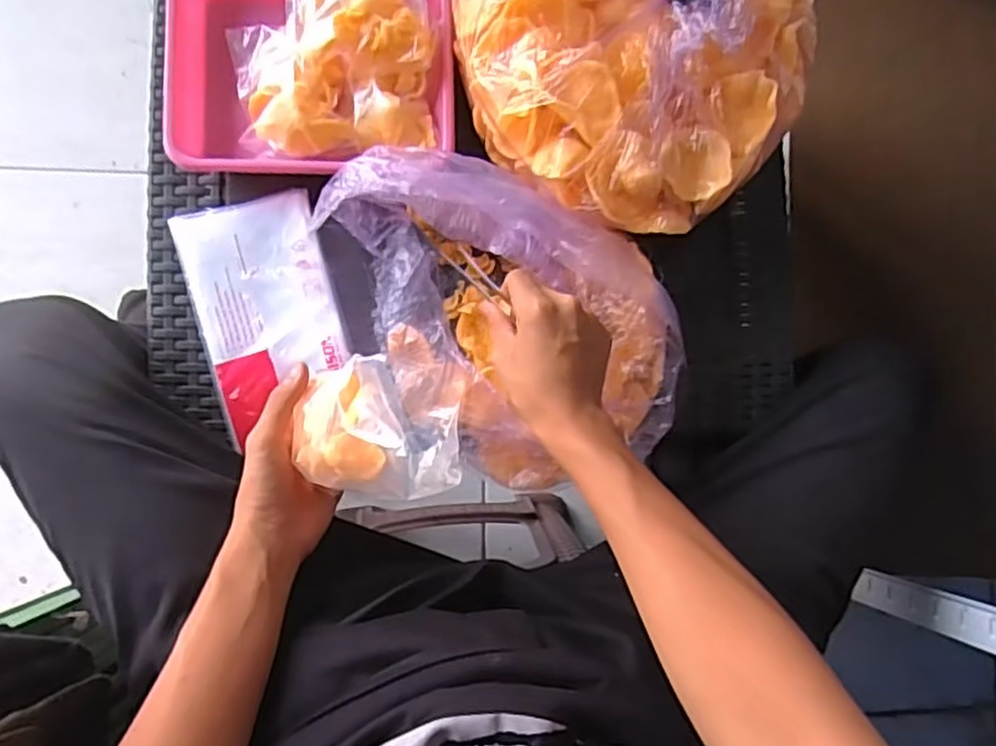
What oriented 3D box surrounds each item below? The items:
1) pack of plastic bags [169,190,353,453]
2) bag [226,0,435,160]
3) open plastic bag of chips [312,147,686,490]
[{"bbox_3d":[-0.185,-0.054,0.560,0.108,0.018,0.175,-16,88,-7],"label":"pack of plastic bags"},{"bbox_3d":[-0.129,-0.242,0.559,0.156,0.058,0.135,-10,87,-7],"label":"bag"},{"bbox_3d":[0.008,-0.052,0.551,0.219,0.080,0.277,-29,90,-8],"label":"open plastic bag of chips"}]

